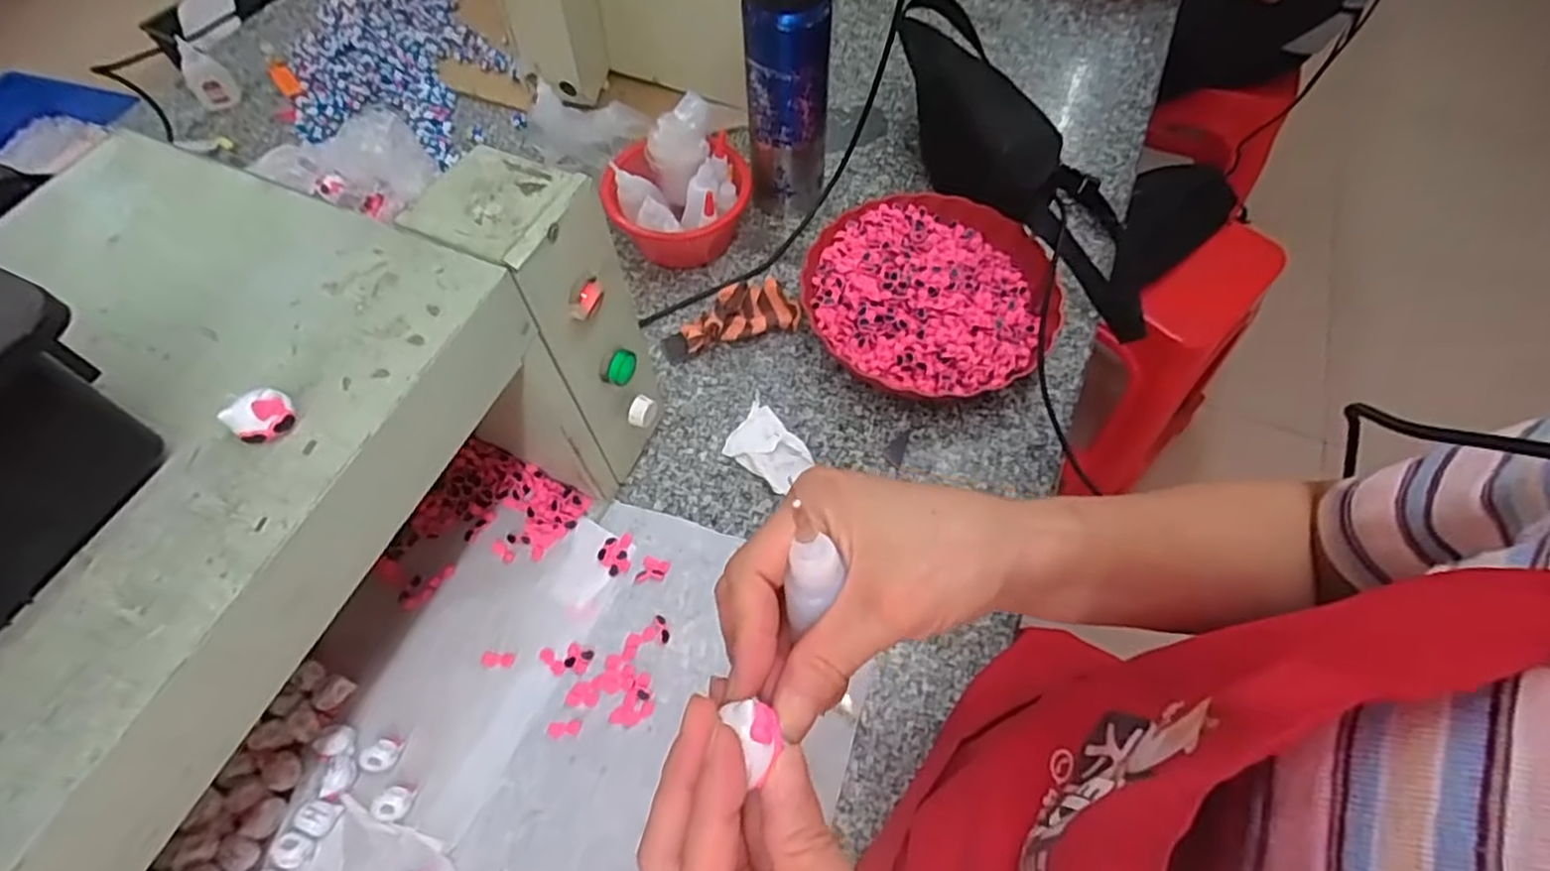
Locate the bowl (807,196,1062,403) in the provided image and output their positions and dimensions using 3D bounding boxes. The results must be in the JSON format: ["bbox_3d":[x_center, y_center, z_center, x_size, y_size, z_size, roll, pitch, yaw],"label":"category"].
[{"bbox_3d":[0.149,-0.139,0.699,0.234,0.058,0.221,0,61,1],"label":"bowl"}]

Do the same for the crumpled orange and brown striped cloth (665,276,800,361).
[{"bbox_3d":[-0.048,-0.121,0.703,0.135,0.043,0.067,-22,63,-11],"label":"crumpled orange and brown striped cloth"}]

